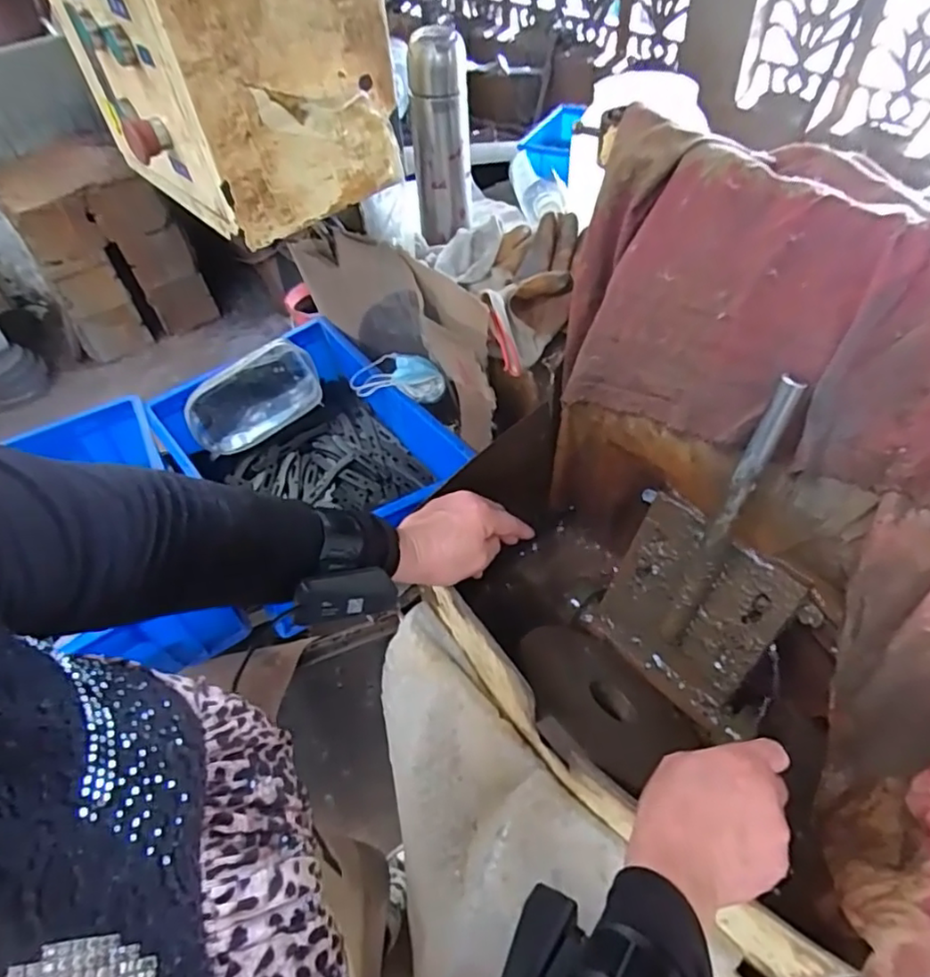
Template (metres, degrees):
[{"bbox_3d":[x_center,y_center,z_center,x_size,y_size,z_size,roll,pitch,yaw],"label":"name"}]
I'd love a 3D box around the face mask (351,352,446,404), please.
[{"bbox_3d":[-0.095,-0.153,0.856,0.134,0.048,0.056,10,52,12],"label":"face mask"}]

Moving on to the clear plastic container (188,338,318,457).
[{"bbox_3d":[-0.319,-0.139,0.943,0.195,0.114,0.050,-30,22,-9],"label":"clear plastic container"}]

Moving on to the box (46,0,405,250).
[{"bbox_3d":[-0.228,-0.434,0.578,0.271,0.284,0.210,35,61,28],"label":"box"}]

